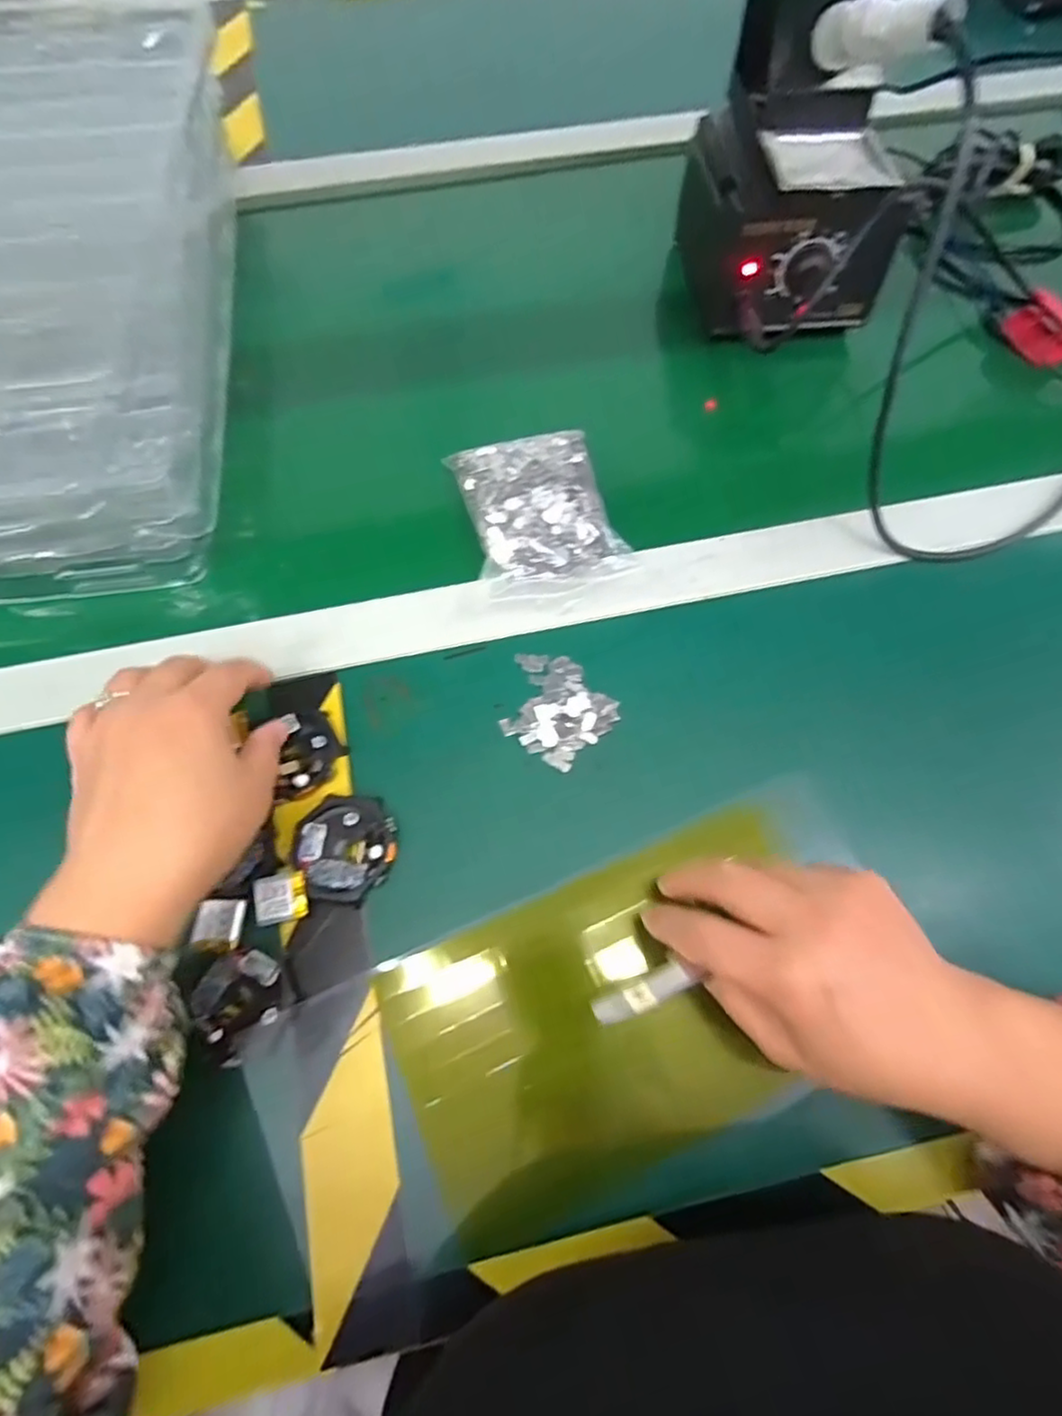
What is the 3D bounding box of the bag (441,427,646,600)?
[{"bbox_3d":[0.006,-0.119,0.402,0.089,0.020,0.121,-13,68,-5],"label":"bag"}]

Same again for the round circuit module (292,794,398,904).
[{"bbox_3d":[-0.091,0.068,0.331,0.047,0.008,0.053,-32,71,-12],"label":"round circuit module"}]

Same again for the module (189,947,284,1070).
[{"bbox_3d":[-0.134,0.133,0.304,0.036,0.007,0.041,34,72,13],"label":"module"}]

